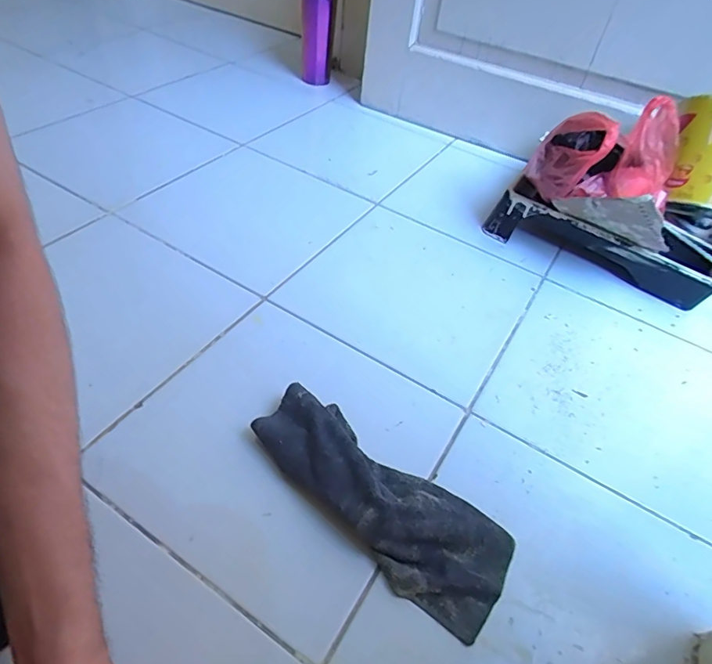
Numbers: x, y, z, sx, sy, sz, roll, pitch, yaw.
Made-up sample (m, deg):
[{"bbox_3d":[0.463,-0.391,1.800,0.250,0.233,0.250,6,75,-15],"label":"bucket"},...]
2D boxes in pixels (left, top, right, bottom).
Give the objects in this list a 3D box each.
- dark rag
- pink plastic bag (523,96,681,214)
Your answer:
[{"bbox_3d":[0.020,0.149,0.464,0.271,0.047,0.104,33,51,22],"label":"dark rag"},{"bbox_3d":[0.358,-0.248,0.687,0.197,0.125,0.117,-7,48,-13],"label":"pink plastic bag"}]

